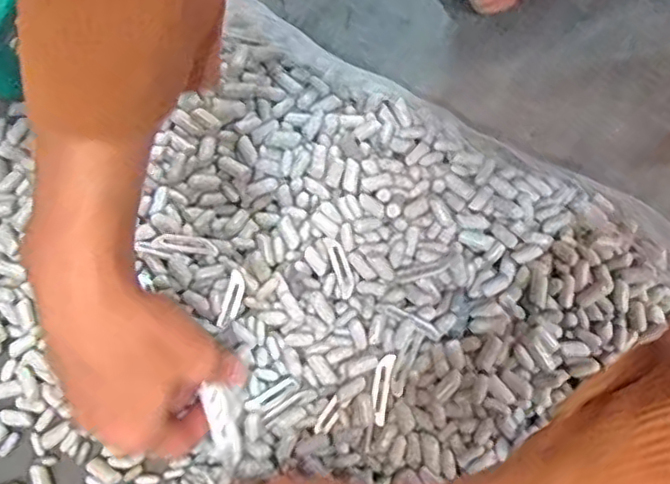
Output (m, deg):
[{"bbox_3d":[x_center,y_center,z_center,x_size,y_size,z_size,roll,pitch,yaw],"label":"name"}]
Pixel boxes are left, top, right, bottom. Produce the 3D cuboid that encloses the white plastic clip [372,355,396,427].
[{"bbox_3d":[0.027,0.084,0.374,0.010,0.004,0.039,11,78,1],"label":"white plastic clip"}]

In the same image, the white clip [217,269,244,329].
[{"bbox_3d":[-0.061,0.034,0.388,0.010,0.004,0.034,14,78,2],"label":"white clip"}]

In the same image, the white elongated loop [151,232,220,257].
[{"bbox_3d":[-0.091,0.001,0.400,0.038,0.006,0.011,10,78,-14],"label":"white elongated loop"}]

